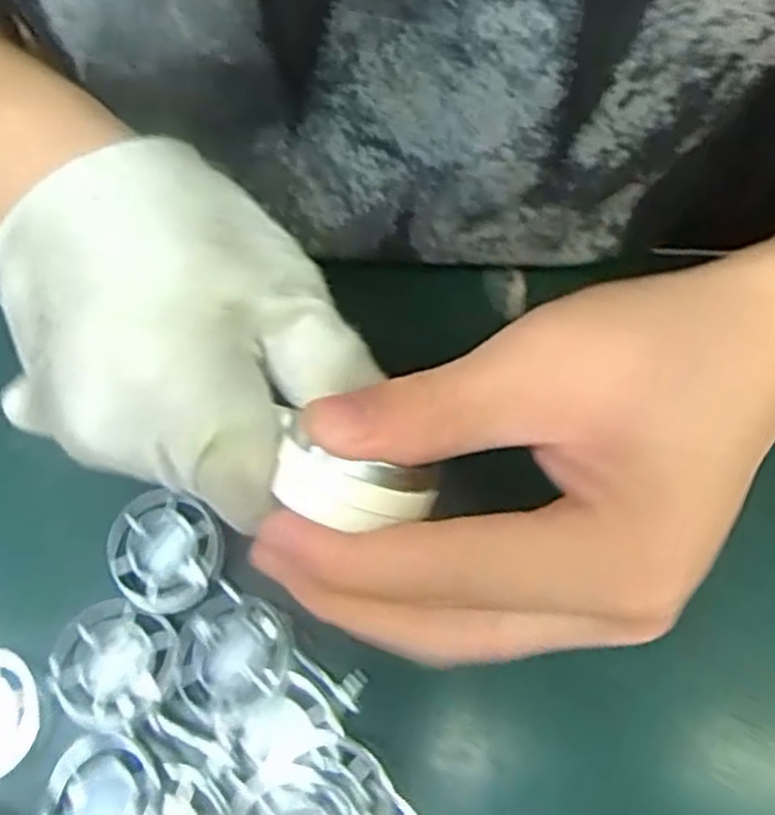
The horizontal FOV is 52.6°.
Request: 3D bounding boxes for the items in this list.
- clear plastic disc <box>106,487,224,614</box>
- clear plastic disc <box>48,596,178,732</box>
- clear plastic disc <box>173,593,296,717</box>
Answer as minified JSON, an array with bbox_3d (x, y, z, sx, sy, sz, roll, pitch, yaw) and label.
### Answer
[{"bbox_3d":[-0.077,0.049,0.269,0.042,0.006,0.038,39,76,14],"label":"clear plastic disc"},{"bbox_3d":[-0.089,0.083,0.254,0.041,0.004,0.038,0,54,0],"label":"clear plastic disc"},{"bbox_3d":[-0.050,0.079,0.252,0.037,0.004,0.038,-8,57,12],"label":"clear plastic disc"}]

